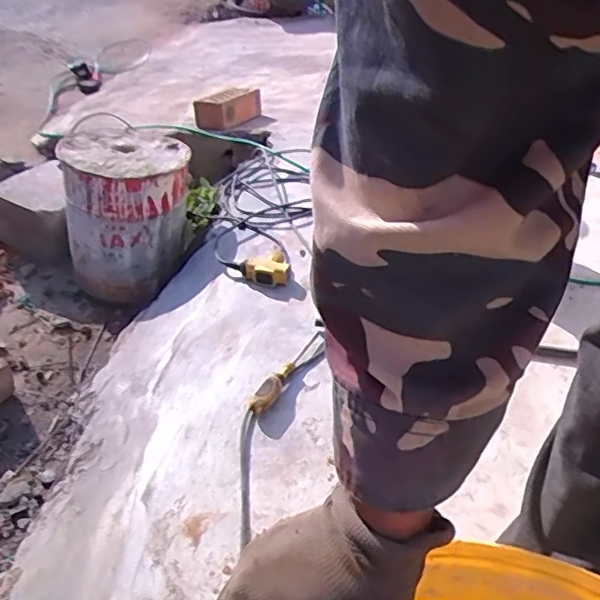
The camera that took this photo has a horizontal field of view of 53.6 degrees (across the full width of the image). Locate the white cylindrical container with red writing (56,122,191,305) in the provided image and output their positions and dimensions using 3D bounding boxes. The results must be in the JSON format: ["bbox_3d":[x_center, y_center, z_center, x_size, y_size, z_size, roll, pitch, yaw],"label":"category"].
[{"bbox_3d":[-0.430,-0.223,1.507,0.292,0.356,0.285,-4,39,-13],"label":"white cylindrical container with red writing"}]

